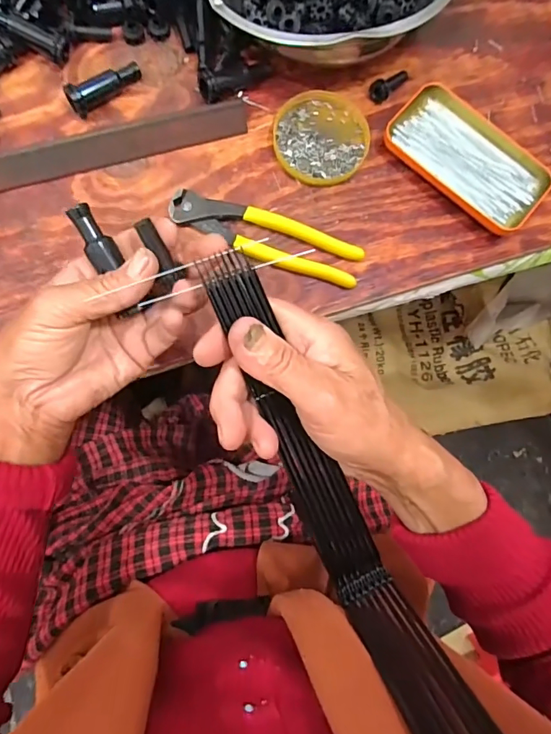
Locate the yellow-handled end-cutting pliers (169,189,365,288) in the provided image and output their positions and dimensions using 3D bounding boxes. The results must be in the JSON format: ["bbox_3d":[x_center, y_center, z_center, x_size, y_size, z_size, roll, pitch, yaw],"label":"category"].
[{"bbox_3d":[-0.007,-0.110,0.388,0.161,0.013,0.042,20,78,0],"label":"yellow-handled end-cutting pliers"}]

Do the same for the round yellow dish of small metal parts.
[{"bbox_3d":[0.040,-0.201,0.409,0.080,0.010,0.084,-1,79,-4],"label":"round yellow dish of small metal parts"}]

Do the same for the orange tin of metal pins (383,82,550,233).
[{"bbox_3d":[0.168,-0.183,0.406,0.140,0.019,0.071,42,79,4],"label":"orange tin of metal pins"}]

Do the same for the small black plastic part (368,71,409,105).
[{"bbox_3d":[0.103,-0.254,0.417,0.040,0.019,0.017,-41,91,-21],"label":"small black plastic part"}]

